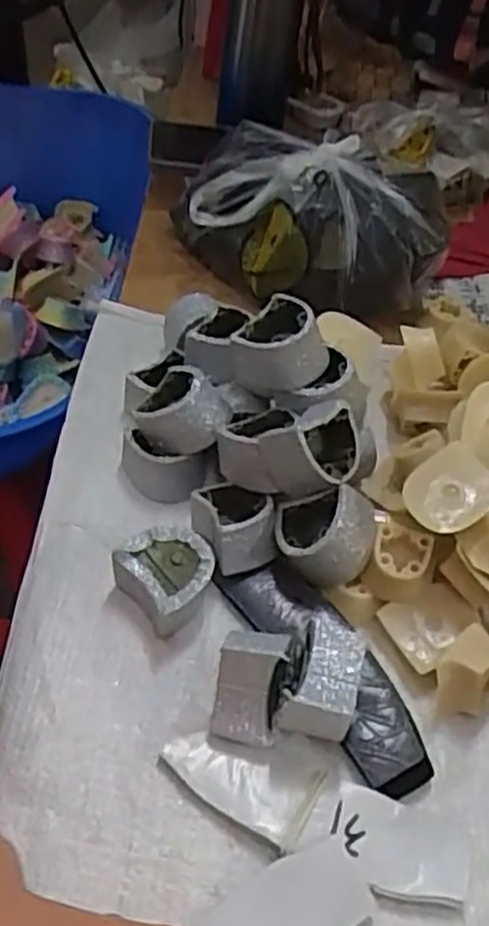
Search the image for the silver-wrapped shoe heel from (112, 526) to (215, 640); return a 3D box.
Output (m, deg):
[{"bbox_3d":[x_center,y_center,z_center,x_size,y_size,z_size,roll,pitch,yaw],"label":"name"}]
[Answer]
[{"bbox_3d":[-0.041,0.062,0.423,0.043,0.032,0.050,-35,61,-29],"label":"silver-wrapped shoe heel"}]

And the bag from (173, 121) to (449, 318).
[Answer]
[{"bbox_3d":[0.047,-0.197,0.605,0.213,0.091,0.144,38,57,24],"label":"bag"}]

